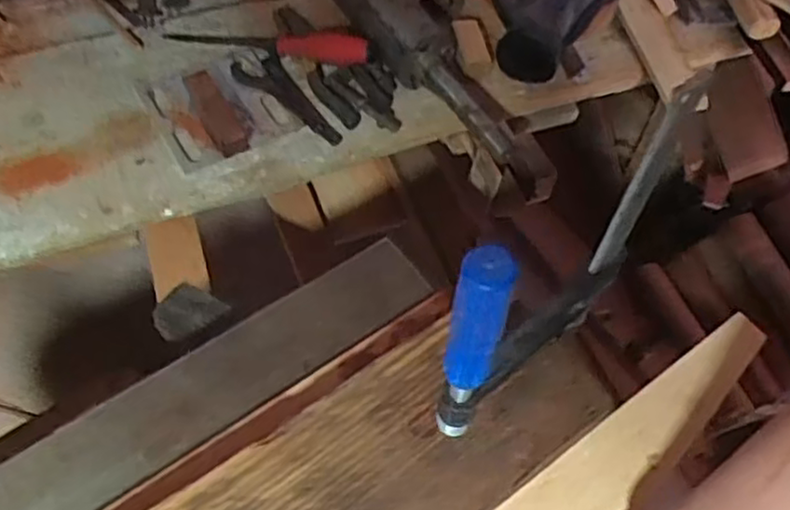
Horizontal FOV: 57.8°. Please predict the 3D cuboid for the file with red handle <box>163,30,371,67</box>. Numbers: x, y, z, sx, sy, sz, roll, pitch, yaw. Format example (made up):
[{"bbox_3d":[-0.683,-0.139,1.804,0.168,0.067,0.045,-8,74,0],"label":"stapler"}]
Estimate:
[{"bbox_3d":[-0.144,-0.246,0.809,0.236,0.044,0.030,12,57,3],"label":"file with red handle"}]

